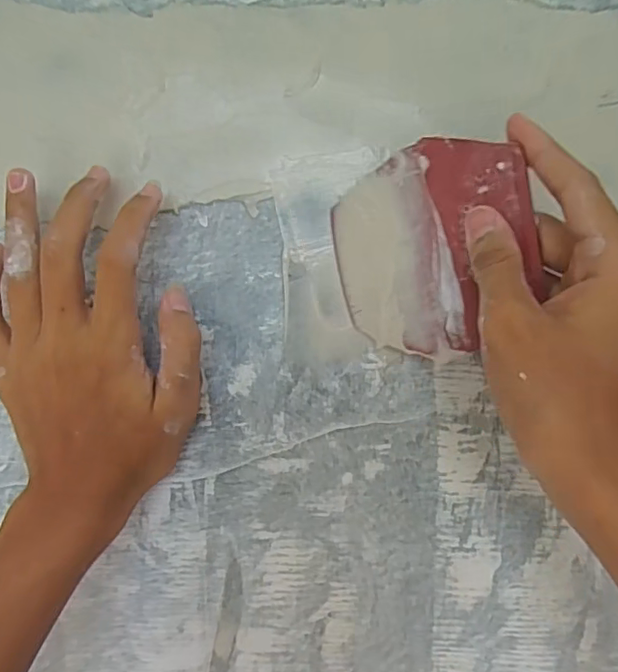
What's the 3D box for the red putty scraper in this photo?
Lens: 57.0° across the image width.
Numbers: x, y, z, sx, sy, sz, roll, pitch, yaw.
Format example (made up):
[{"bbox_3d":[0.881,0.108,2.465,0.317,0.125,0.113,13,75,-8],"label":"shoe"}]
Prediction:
[{"bbox_3d":[0.058,-0.040,0.269,0.096,0.092,0.011,2,5,28],"label":"red putty scraper"}]

